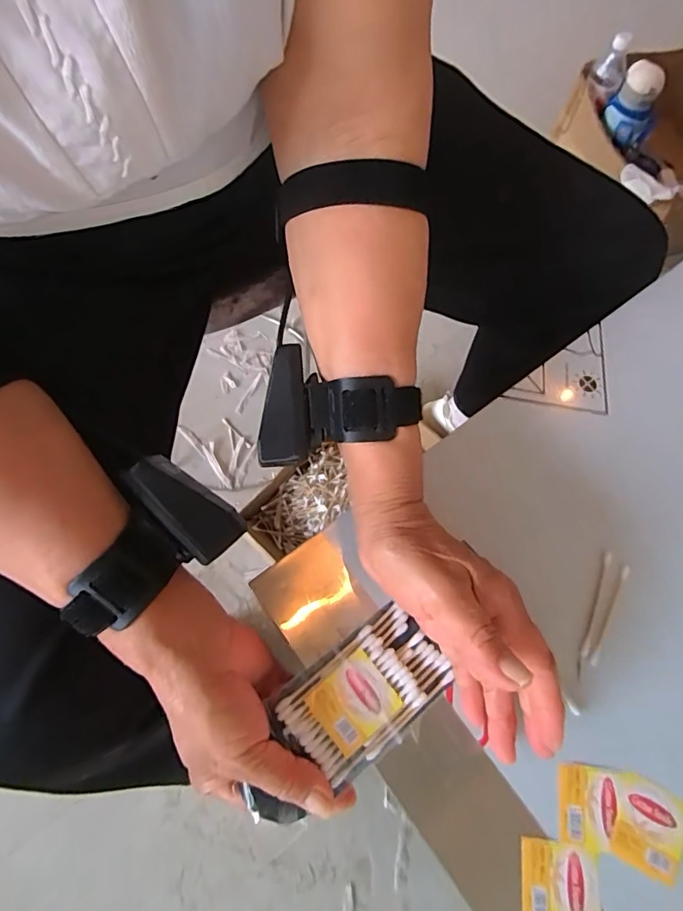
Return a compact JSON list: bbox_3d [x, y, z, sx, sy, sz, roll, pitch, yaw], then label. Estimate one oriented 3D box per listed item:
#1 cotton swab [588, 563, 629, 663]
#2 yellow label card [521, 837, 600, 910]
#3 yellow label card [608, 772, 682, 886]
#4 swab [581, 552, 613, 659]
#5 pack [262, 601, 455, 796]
[{"bbox_3d":[0.176,0.104,0.316,0.006,0.006,0.069,28,71,9],"label":"cotton swab"},{"bbox_3d":[0.119,0.234,0.262,0.042,0.004,0.039,8,69,-2],"label":"yellow label card"},{"bbox_3d":[0.175,0.212,0.275,0.041,0.004,0.042,27,70,6],"label":"yellow label card"},{"bbox_3d":[0.169,0.098,0.320,0.005,0.005,0.070,24,70,7],"label":"swab"},{"bbox_3d":[0.013,0.140,0.285,0.097,0.013,0.060,-34,73,-13],"label":"pack"}]

